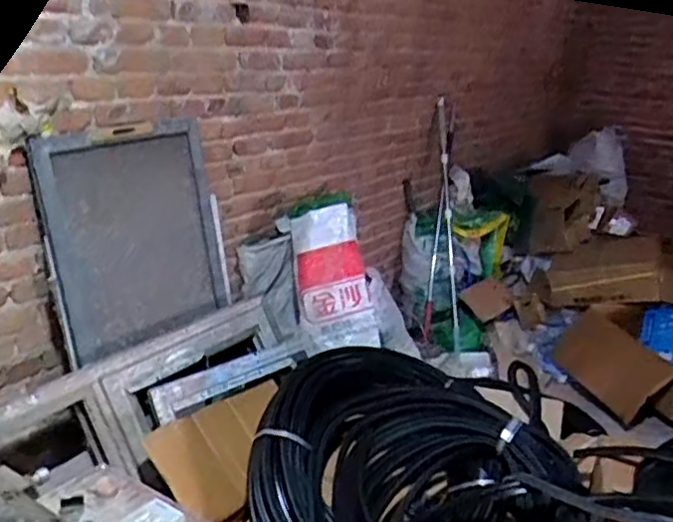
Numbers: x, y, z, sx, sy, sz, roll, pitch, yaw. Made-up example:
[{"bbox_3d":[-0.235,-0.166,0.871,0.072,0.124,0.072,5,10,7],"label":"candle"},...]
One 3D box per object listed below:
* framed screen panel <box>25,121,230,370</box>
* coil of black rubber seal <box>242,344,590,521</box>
[{"bbox_3d":[-0.526,-0.073,1.802,0.055,0.565,0.548,1,16,33],"label":"framed screen panel"},{"bbox_3d":[0.176,0.480,1.437,0.586,0.262,0.772,-15,26,-42],"label":"coil of black rubber seal"}]

